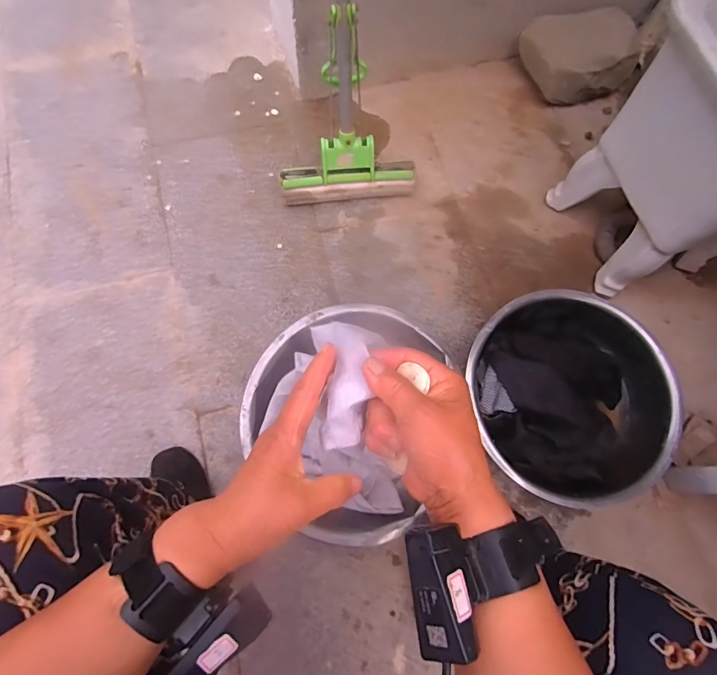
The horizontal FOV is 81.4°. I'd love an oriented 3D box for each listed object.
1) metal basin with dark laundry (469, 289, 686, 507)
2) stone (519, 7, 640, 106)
[{"bbox_3d":[0.349,0.093,0.696,0.323,0.158,0.336,1,73,-2],"label":"metal basin with dark laundry"},{"bbox_3d":[0.492,-0.629,0.935,0.248,0.099,0.178,-12,74,-6],"label":"stone"}]

